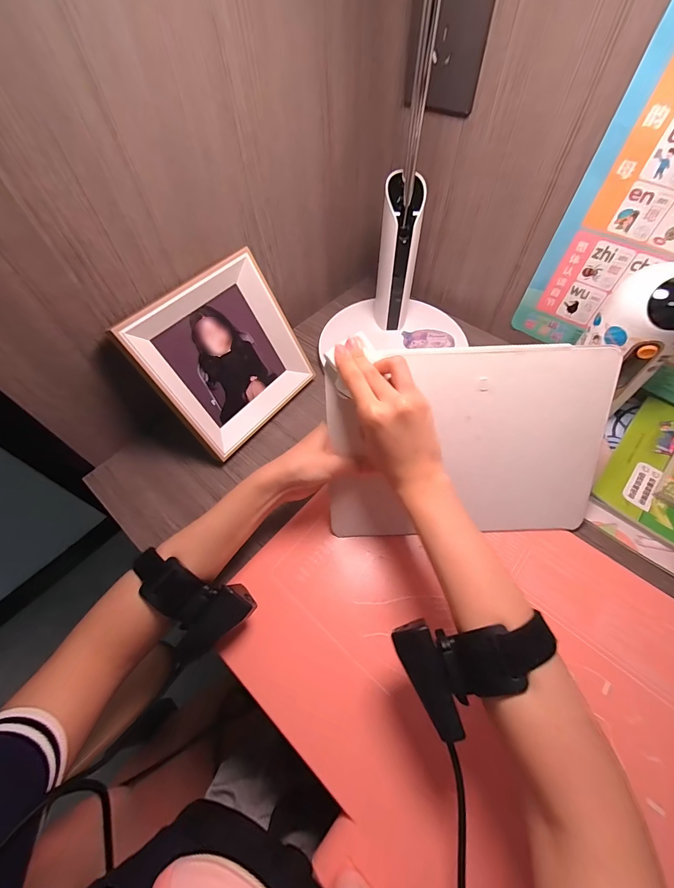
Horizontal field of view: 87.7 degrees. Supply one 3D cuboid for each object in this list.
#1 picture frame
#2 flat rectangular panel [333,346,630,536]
[{"bbox_3d":[-0.125,-0.103,0.416,0.021,0.175,0.178,14,54,45],"label":"picture frame"},{"bbox_3d":[0.125,0.007,0.344,0.263,0.182,0.009,-2,20,0],"label":"flat rectangular panel"}]

